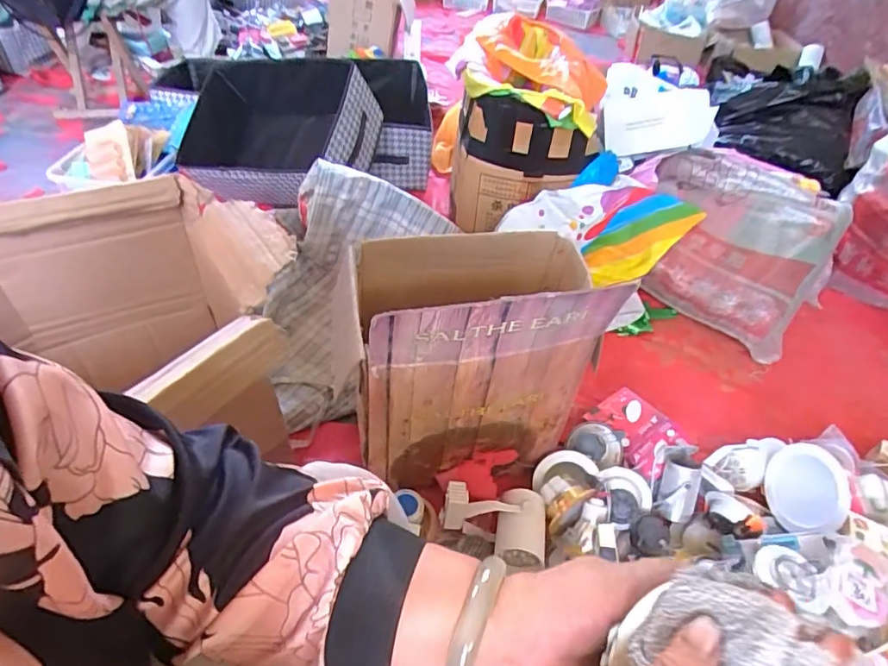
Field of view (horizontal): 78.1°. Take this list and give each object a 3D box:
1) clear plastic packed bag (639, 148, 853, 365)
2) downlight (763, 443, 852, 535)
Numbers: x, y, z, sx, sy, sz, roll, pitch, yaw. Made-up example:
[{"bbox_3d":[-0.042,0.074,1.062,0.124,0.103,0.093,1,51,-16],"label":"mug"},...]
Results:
[{"bbox_3d":[0.646,-0.201,1.267,0.405,0.310,0.297,27,47,20],"label":"clear plastic packed bag"},{"bbox_3d":[0.546,0.237,0.837,0.026,0.124,0.124,3,74,-26],"label":"downlight"}]

